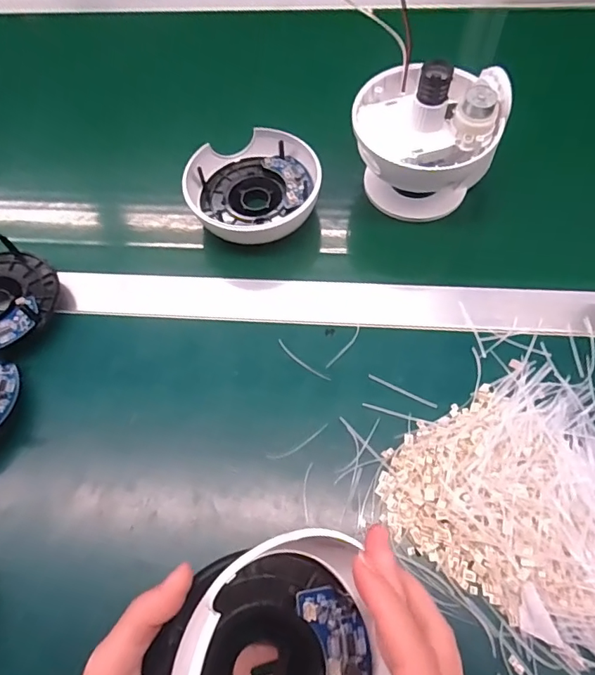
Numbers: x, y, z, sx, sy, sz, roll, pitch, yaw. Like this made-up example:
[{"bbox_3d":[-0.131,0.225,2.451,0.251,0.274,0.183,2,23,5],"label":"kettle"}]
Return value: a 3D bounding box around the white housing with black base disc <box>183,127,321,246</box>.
[{"bbox_3d":[-0.038,-0.133,0.427,0.111,0.036,0.103,-1,63,3],"label":"white housing with black base disc"}]

